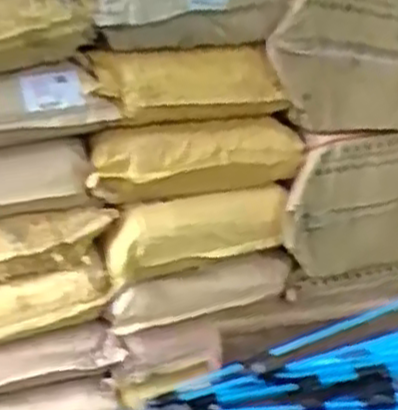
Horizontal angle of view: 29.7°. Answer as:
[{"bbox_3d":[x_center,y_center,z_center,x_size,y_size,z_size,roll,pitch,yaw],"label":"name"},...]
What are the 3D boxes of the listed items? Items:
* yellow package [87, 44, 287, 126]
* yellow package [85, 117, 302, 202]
[{"bbox_3d":[-0.021,-0.228,1.422,0.346,0.131,0.151,-11,26,-25],"label":"yellow package"},{"bbox_3d":[0.000,-0.085,1.476,0.425,0.134,0.096,-8,25,-20],"label":"yellow package"}]

